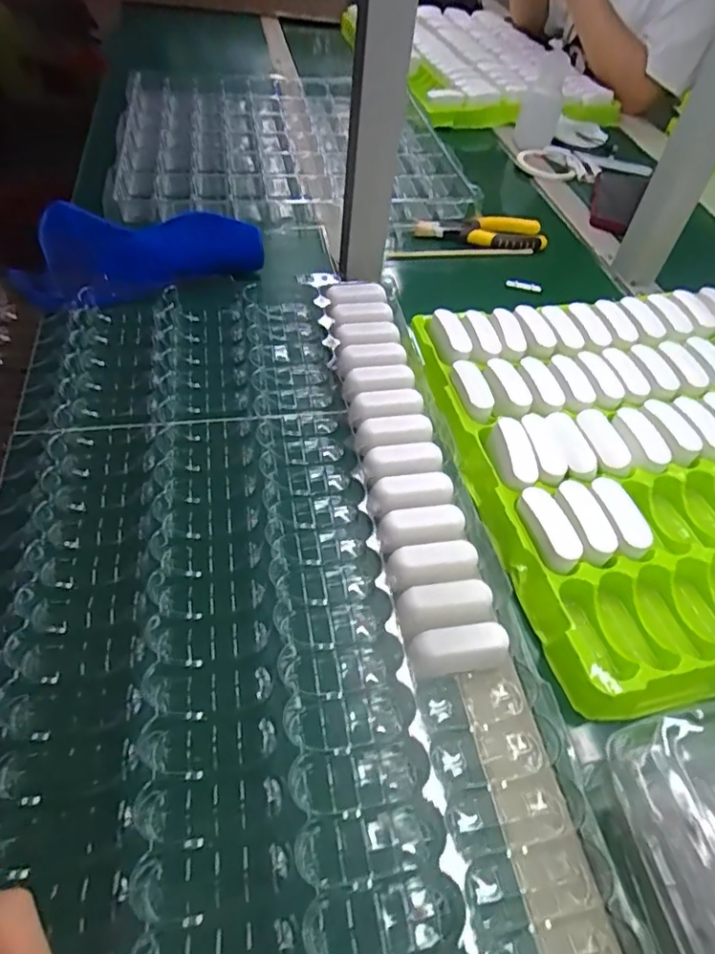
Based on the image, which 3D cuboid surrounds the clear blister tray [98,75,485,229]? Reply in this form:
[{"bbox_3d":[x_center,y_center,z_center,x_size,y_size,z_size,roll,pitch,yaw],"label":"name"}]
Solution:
[{"bbox_3d":[-0.104,-0.483,0.820,0.442,0.035,0.471,-5,50,-10],"label":"clear blister tray"}]

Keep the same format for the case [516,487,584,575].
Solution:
[{"bbox_3d":[0.138,0.038,0.416,0.030,0.020,0.064,-7,51,-13],"label":"case"}]

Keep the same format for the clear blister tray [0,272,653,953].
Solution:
[{"bbox_3d":[-0.101,0.041,0.400,0.379,0.033,0.556,-6,51,-10],"label":"clear blister tray"}]

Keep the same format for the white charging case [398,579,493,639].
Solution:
[{"bbox_3d":[0.057,0.086,0.377,0.062,0.018,0.029,-6,51,-11],"label":"white charging case"}]

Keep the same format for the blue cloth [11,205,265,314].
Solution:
[{"bbox_3d":[-0.228,-0.237,0.601,0.237,0.029,0.153,-17,54,-19],"label":"blue cloth"}]

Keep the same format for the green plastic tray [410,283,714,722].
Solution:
[{"bbox_3d":[0.366,-0.039,0.510,0.564,0.042,0.383,-7,51,-12],"label":"green plastic tray"}]

